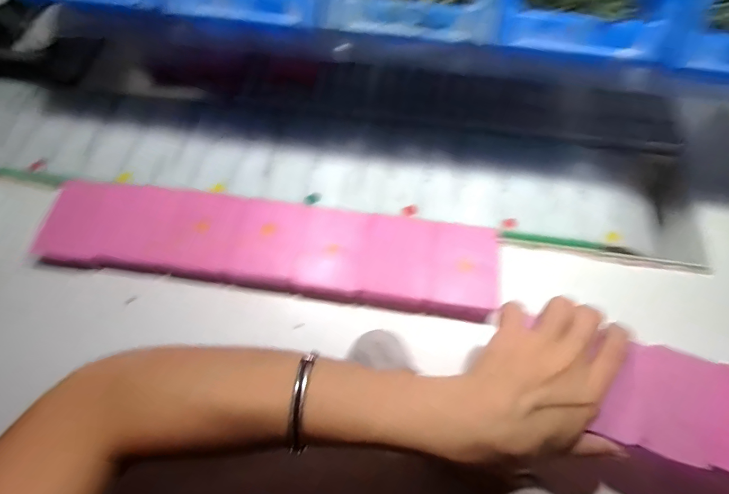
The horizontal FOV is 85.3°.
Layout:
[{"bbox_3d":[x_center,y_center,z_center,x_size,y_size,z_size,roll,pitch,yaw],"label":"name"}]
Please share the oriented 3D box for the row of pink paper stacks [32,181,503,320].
[{"bbox_3d":[-0.082,-0.006,0.352,0.399,0.020,0.086,6,63,3],"label":"row of pink paper stacks"}]

